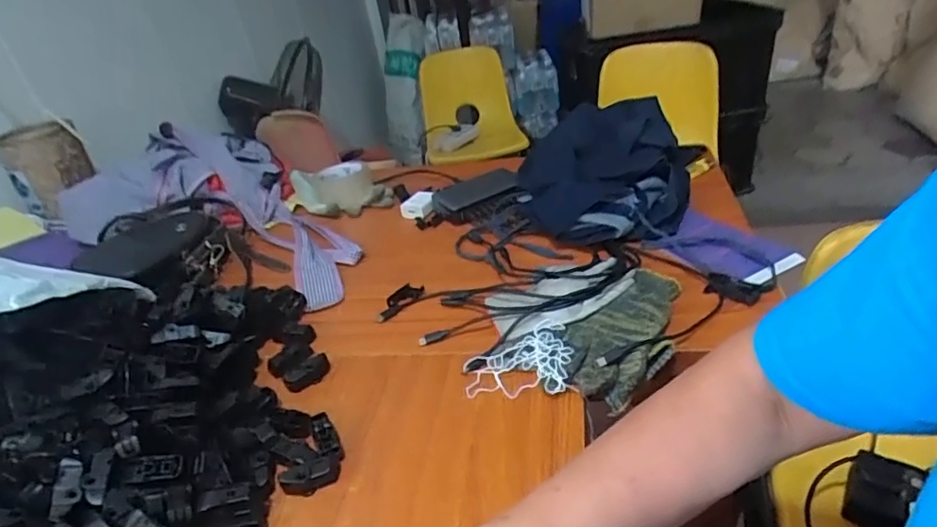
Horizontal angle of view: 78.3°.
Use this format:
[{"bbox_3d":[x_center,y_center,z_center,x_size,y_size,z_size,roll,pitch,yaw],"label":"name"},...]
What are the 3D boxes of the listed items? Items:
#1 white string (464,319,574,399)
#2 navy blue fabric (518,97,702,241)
[{"bbox_3d":[0.047,0.087,0.536,0.095,0.029,0.083,0,33,14],"label":"white string"},{"bbox_3d":[0.188,-0.139,0.803,0.228,0.062,0.337,7,35,24],"label":"navy blue fabric"}]

